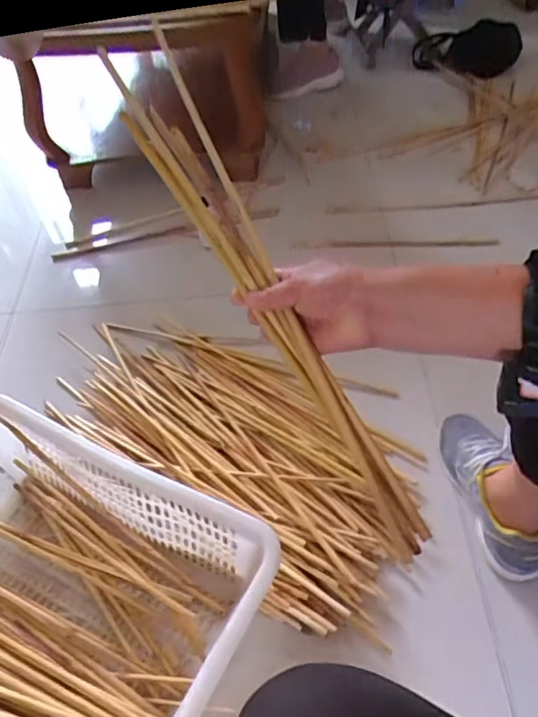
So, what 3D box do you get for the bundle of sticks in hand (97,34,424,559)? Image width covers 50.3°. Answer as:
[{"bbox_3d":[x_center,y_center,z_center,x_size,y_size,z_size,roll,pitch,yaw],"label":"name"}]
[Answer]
[{"bbox_3d":[-0.014,-0.082,0.495,0.079,0.051,0.523,-25,75,-14],"label":"bundle of sticks in hand"}]

